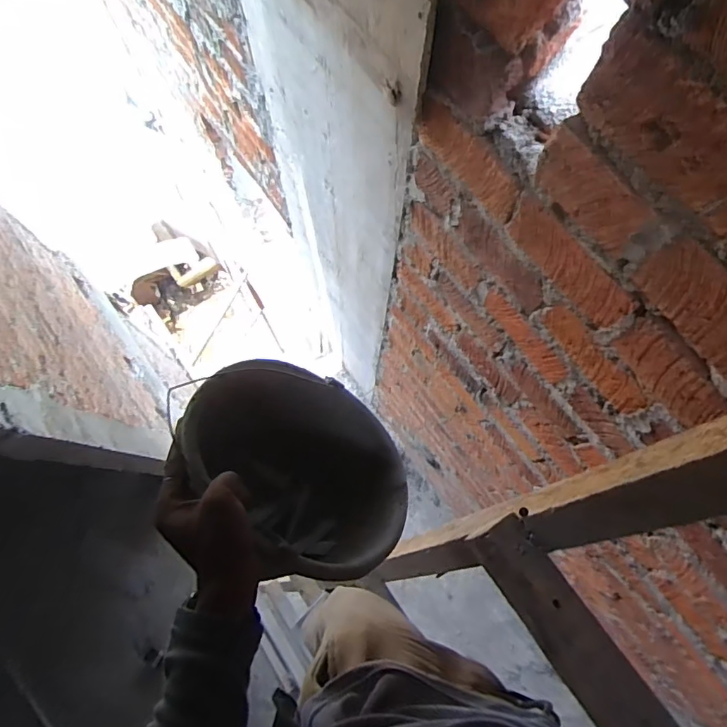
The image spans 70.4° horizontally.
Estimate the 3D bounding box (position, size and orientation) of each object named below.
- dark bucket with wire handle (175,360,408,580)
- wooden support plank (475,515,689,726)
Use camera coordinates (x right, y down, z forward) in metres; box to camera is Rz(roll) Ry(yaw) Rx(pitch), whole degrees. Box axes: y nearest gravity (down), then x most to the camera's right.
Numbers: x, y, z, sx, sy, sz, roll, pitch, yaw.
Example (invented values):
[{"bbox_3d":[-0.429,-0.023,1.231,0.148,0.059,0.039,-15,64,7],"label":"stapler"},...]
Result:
[{"bbox_3d":[-0.096,0.139,0.586,0.248,0.174,0.228,50,35,7],"label":"dark bucket with wire handle"},{"bbox_3d":[0.253,0.333,0.468,0.066,0.047,0.427,-35,78,-10],"label":"wooden support plank"}]

